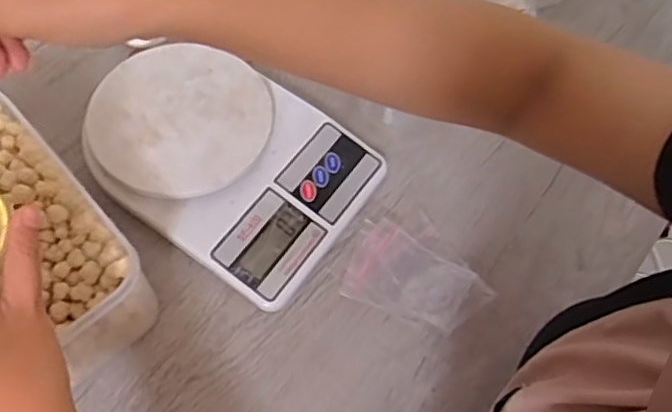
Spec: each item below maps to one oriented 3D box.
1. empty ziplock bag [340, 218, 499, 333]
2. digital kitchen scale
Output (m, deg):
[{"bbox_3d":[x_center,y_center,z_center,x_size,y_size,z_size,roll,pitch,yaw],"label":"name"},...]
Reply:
[{"bbox_3d":[0.062,0.049,0.446,0.100,0.009,0.070,21,64,5],"label":"empty ziplock bag"},{"bbox_3d":[-0.085,-0.038,0.465,0.209,0.040,0.152,32,65,12],"label":"digital kitchen scale"}]

